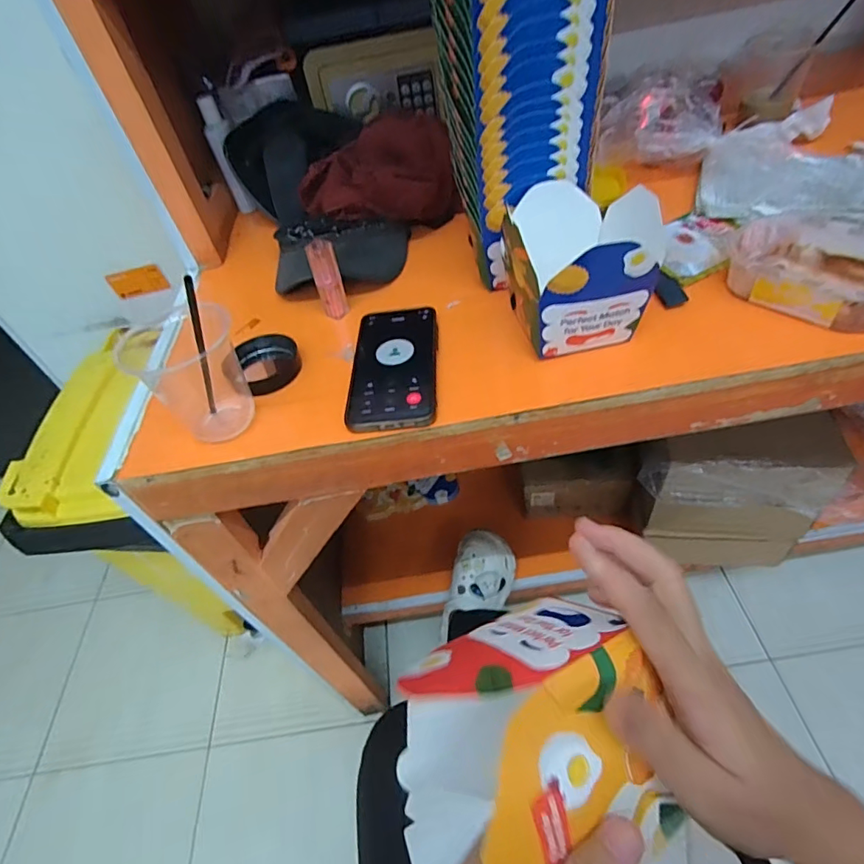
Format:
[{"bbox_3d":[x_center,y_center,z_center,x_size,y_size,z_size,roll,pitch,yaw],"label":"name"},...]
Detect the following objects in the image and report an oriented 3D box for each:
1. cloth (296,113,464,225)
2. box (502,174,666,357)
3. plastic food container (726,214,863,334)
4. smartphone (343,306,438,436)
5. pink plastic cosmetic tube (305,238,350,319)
[{"bbox_3d":[-0.072,-0.321,0.623,0.178,0.085,0.158,-21,48,-8],"label":"cloth"},{"bbox_3d":[0.130,-0.144,0.449,0.110,0.101,0.122,-14,48,-2],"label":"box"},{"bbox_3d":[0.351,-0.146,0.458,0.103,0.044,0.147,-37,52,-21],"label":"plastic food container"},{"bbox_3d":[-0.035,-0.066,0.479,0.080,0.009,0.163,-7,48,8],"label":"smartphone"},{"bbox_3d":[-0.108,-0.158,0.530,0.027,0.084,0.024,-18,48,-5],"label":"pink plastic cosmetic tube"}]

